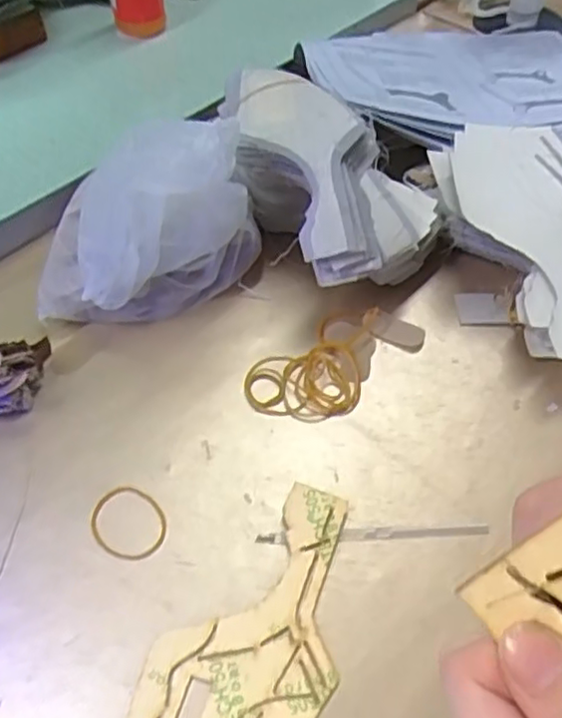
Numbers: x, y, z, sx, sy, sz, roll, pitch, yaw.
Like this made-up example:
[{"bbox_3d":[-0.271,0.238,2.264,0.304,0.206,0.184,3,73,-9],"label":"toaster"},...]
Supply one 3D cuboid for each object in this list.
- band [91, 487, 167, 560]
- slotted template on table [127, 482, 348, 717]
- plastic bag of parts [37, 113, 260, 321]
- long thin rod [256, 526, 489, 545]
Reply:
[{"bbox_3d":[-0.085,0.091,0.372,0.038,0.004,0.046,-38,61,-25],"label":"band"},{"bbox_3d":[-0.011,0.142,0.329,0.078,0.008,0.168,31,59,21],"label":"slotted template on table"},{"bbox_3d":[-0.089,-0.090,0.423,0.142,0.145,0.065,-8,53,-6],"label":"plastic bag of parts"},{"bbox_3d":[0.050,0.096,0.367,0.126,0.004,0.008,-3,53,-2],"label":"long thin rod"}]

